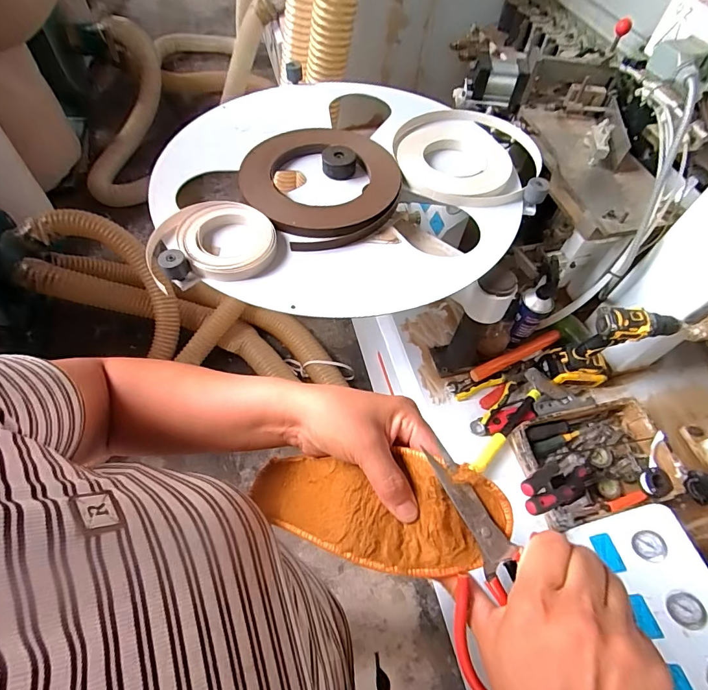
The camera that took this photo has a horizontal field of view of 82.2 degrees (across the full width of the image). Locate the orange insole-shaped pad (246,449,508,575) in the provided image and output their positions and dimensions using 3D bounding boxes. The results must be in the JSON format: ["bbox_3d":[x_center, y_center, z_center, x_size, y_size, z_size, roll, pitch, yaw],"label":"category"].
[{"bbox_3d":[-0.002,0.127,0.322,0.228,0.046,0.077,-1,54,28],"label":"orange insole-shaped pad"}]

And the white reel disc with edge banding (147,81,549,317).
[{"bbox_3d":[0.002,-0.336,0.841,0.741,0.087,0.695,2,58,-2],"label":"white reel disc with edge banding"}]

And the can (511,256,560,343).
[{"bbox_3d":[0.412,-0.090,0.919,0.061,0.215,0.065,2,58,-2],"label":"can"}]

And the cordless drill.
[{"bbox_3d":[0.543,0.002,0.873,0.166,0.230,0.074,10,58,3],"label":"cordless drill"}]

